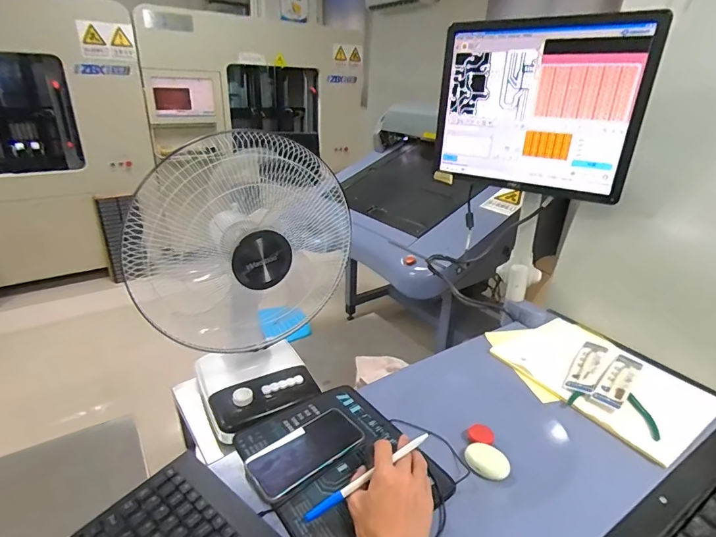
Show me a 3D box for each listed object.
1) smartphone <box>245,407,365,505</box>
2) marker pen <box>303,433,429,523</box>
[{"bbox_3d":[-0.070,0.253,0.573,0.162,0.015,0.078,-18,31,-36],"label":"smartphone"},{"bbox_3d":[0.012,0.251,0.495,0.174,0.013,0.013,-30,31,-11],"label":"marker pen"}]

